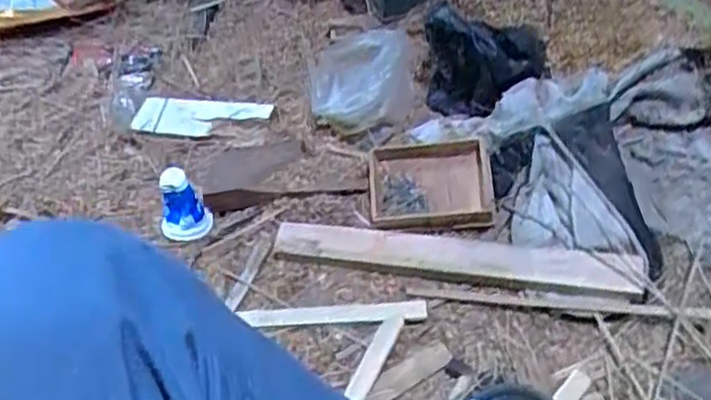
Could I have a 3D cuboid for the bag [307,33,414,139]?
[{"bbox_3d":[0.007,-0.186,1.092,0.157,0.101,0.177,-8,48,-1],"label":"bag"}]

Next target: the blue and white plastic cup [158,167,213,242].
[{"bbox_3d":[-0.238,0.008,0.972,0.067,0.087,0.063,-3,48,3],"label":"blue and white plastic cup"}]

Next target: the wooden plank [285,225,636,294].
[{"bbox_3d":[0.118,0.069,0.897,0.446,0.020,0.053,5,64,14],"label":"wooden plank"}]

